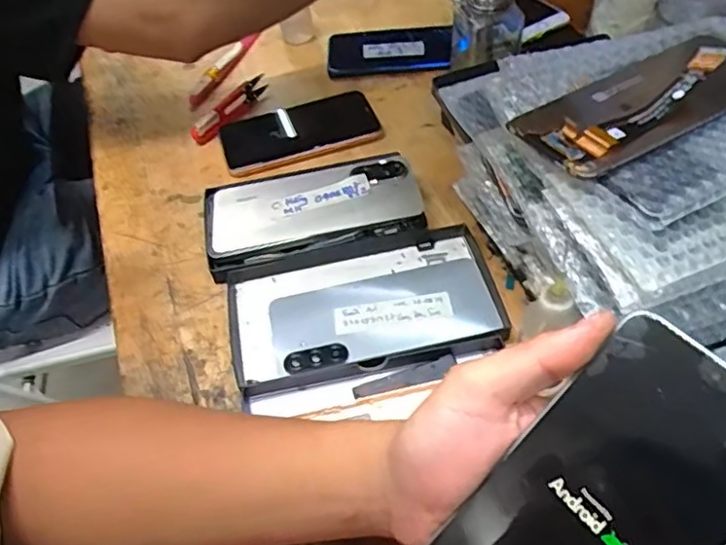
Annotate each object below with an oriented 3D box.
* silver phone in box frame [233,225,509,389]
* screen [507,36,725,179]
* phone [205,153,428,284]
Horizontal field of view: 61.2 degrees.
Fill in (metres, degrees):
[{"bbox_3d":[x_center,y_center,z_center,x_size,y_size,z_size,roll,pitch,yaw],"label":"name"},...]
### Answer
[{"bbox_3d":[0.002,0.029,0.458,0.196,0.020,0.108,-13,52,-4],"label":"silver phone in box frame"},{"bbox_3d":[0.167,-0.105,0.348,0.153,0.023,0.069,-26,53,-13],"label":"screen"},{"bbox_3d":[-0.043,-0.055,0.509,0.173,0.014,0.095,-15,58,-4],"label":"phone"}]

